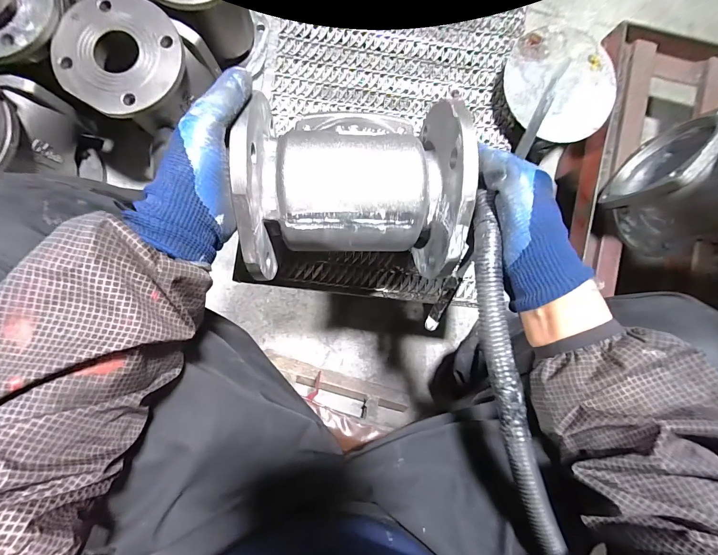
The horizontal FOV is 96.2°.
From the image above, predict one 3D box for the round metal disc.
[{"bbox_3d":[0.287,-0.277,0.461,0.159,0.013,0.164,0,88,-4],"label":"round metal disc"}]

